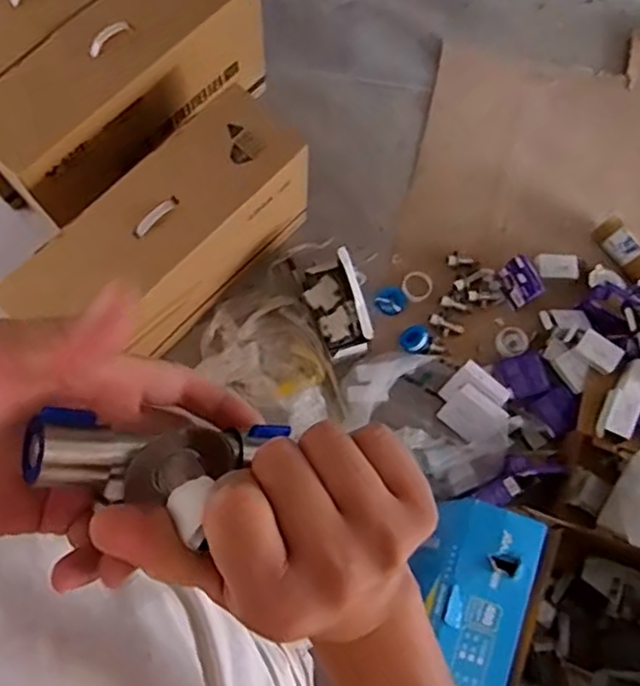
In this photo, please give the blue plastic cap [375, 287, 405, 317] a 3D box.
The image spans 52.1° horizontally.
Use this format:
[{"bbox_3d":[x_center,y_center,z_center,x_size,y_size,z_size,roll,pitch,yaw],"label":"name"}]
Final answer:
[{"bbox_3d":[0.172,-0.102,1.578,0.069,0.014,0.073,0,74,0],"label":"blue plastic cap"}]

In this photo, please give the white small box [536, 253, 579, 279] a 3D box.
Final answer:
[{"bbox_3d":[0.576,-0.187,1.585,0.095,0.019,0.067,6,74,1],"label":"white small box"}]

